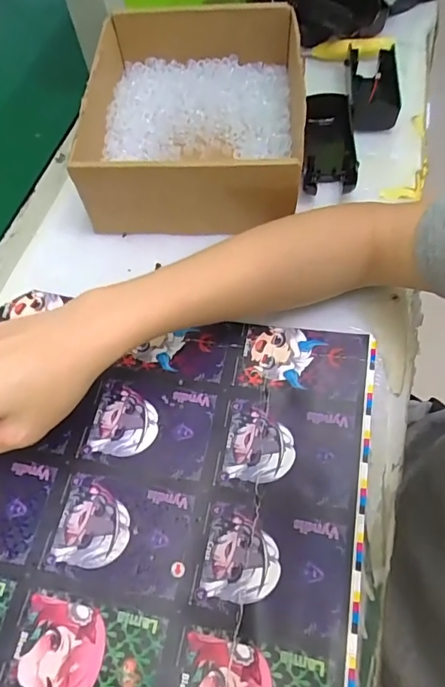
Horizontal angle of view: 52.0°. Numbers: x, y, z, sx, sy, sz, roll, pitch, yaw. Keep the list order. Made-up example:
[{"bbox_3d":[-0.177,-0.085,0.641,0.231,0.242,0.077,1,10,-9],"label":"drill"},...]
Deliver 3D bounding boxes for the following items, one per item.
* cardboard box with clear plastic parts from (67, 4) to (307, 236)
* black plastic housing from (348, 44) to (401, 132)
[{"bbox_3d":[-0.019,-0.204,0.400,0.177,0.072,0.224,1,62,4],"label":"cardboard box with clear plastic parts"},{"bbox_3d":[0.143,-0.240,0.435,0.049,0.035,0.097,7,61,6],"label":"black plastic housing"}]

